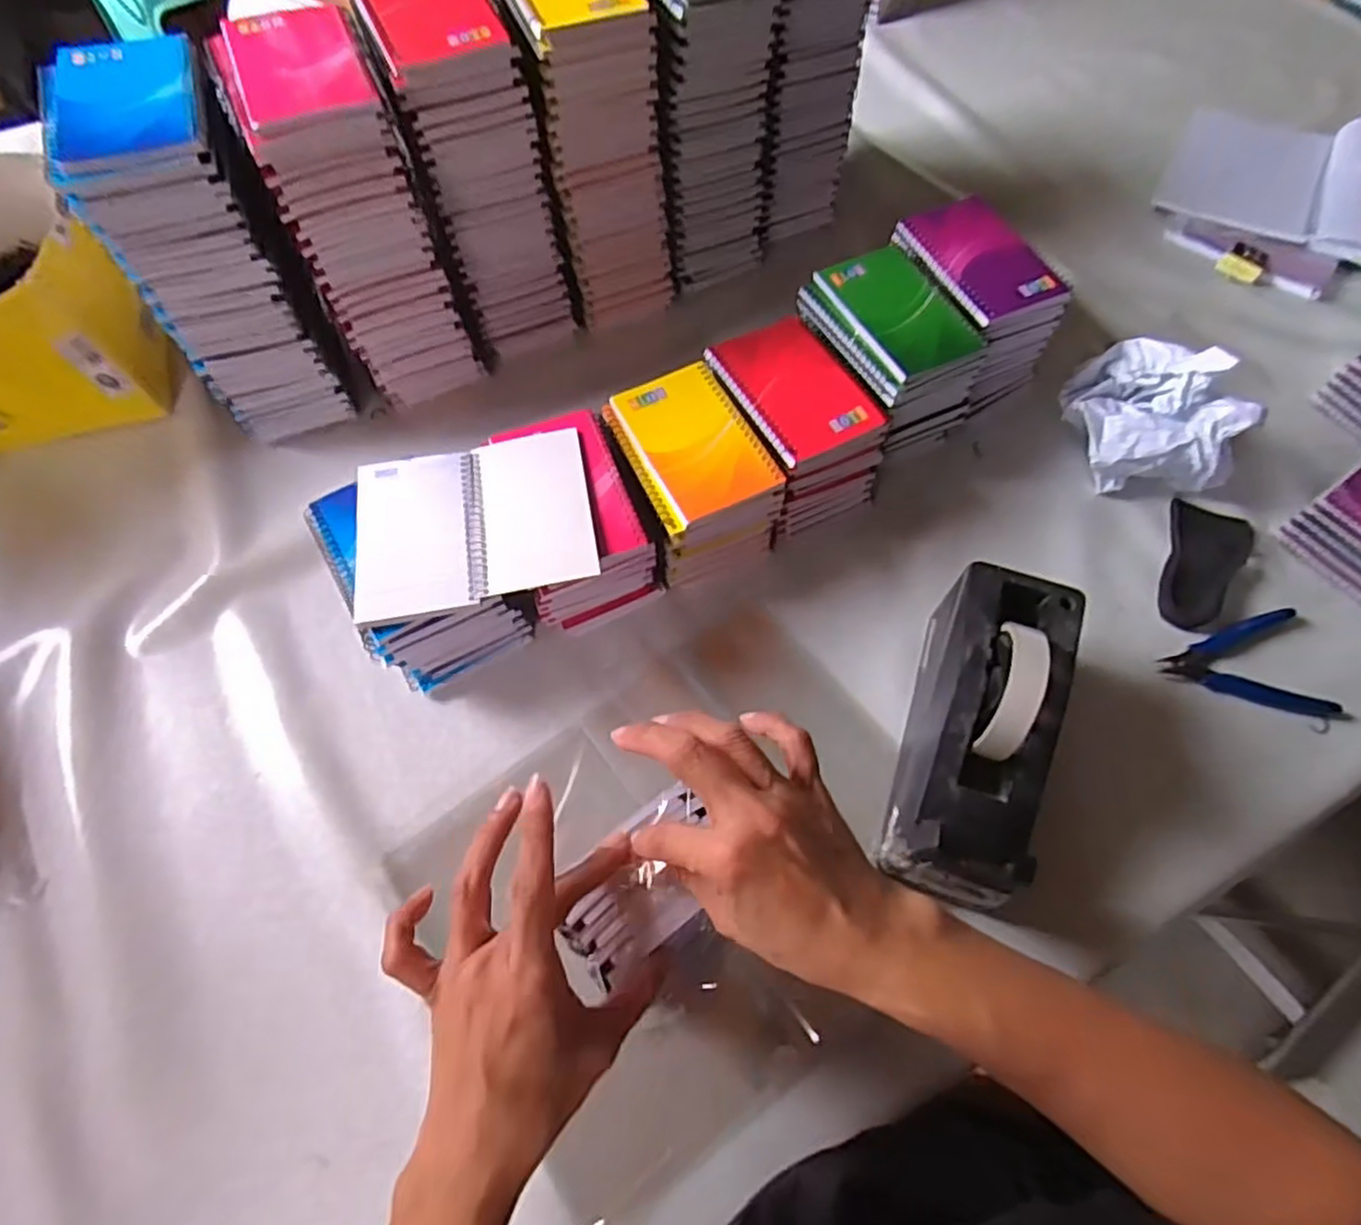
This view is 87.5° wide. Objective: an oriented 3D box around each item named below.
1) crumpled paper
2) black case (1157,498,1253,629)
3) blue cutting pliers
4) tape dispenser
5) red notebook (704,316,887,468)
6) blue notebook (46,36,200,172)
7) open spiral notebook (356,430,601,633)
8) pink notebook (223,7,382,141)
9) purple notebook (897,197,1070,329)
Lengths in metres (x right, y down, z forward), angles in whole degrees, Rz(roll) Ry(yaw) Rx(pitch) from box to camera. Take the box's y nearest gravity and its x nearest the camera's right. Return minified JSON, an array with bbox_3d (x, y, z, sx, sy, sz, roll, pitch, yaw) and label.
[{"bbox_3d":[0.385,-0.153,0.584,0.143,0.091,0.096,39,71,16],"label":"crumpled paper"},{"bbox_3d":[0.420,-0.041,0.565,0.057,0.021,0.118,22,67,10],"label":"black case"},{"bbox_3d":[0.422,0.042,0.532,0.117,0.007,0.081,-7,65,-4],"label":"blue cutting pliers"},{"bbox_3d":[0.194,0.074,0.460,0.083,0.116,0.208,19,67,8],"label":"tape dispenser"},{"bbox_3d":[0.086,-0.176,0.551,0.087,0.009,0.127,-25,68,-11],"label":"red notebook"},{"bbox_3d":[-0.360,-0.334,0.461,0.087,0.009,0.127,-18,67,-8],"label":"blue notebook"},{"bbox_3d":[-0.145,-0.066,0.501,0.161,0.009,0.131,-11,66,-6],"label":"open spiral notebook"},{"bbox_3d":[-0.258,-0.371,0.486,0.080,0.022,0.139,-21,67,-10],"label":"pink notebook"},{"bbox_3d":[0.245,-0.291,0.586,0.095,0.012,0.138,-23,67,-11],"label":"purple notebook"}]

